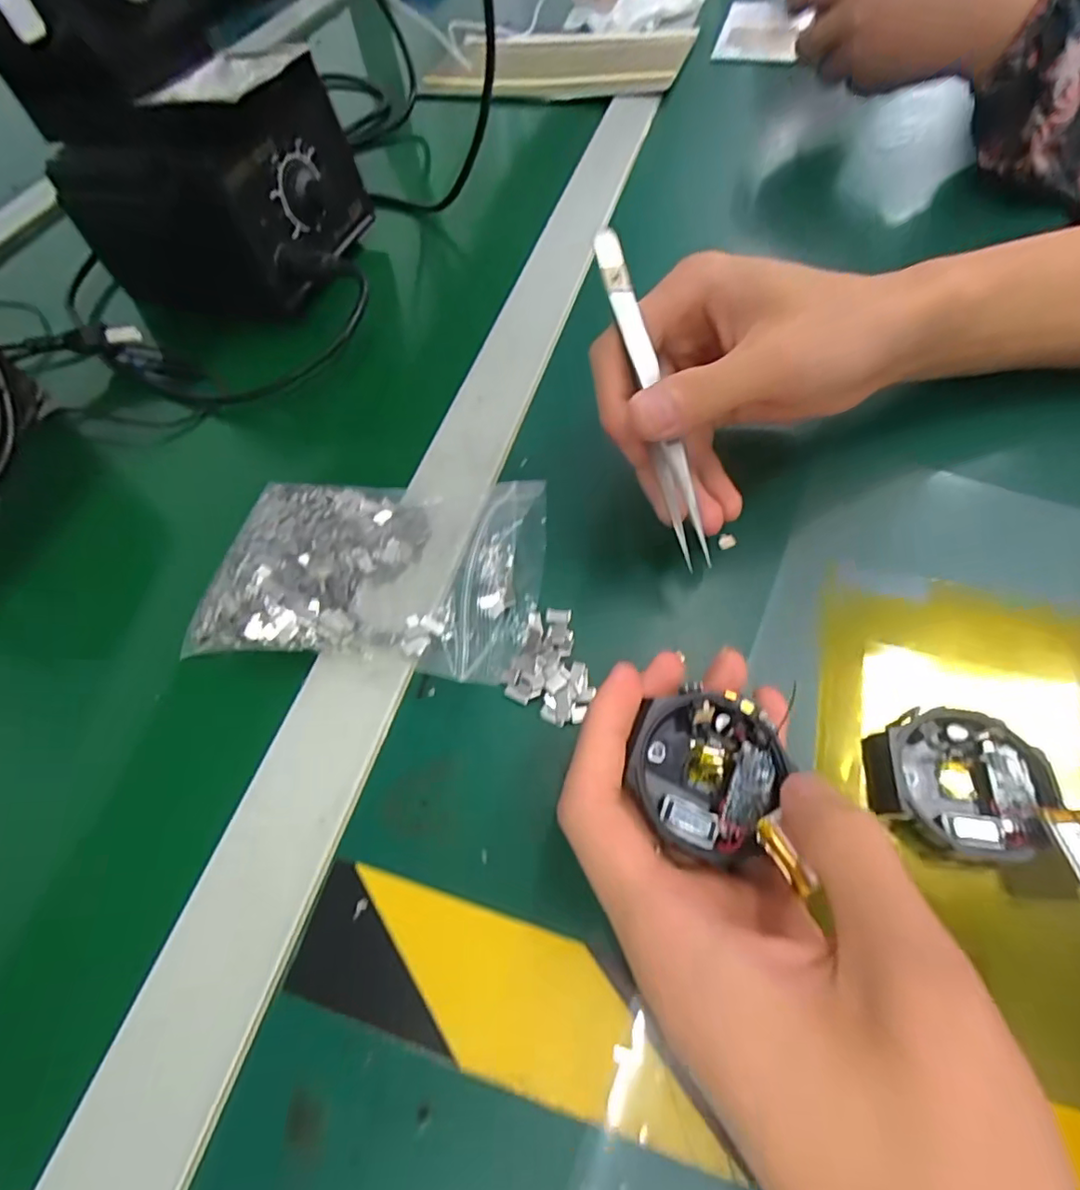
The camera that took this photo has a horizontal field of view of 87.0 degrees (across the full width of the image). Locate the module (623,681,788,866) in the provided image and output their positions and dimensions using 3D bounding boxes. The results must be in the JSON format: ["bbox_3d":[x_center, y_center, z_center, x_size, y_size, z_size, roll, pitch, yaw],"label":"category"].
[{"bbox_3d":[0.050,0.053,0.172,0.044,0.014,0.045,-1,59,2],"label":"module"}]

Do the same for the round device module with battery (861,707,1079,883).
[{"bbox_3d":[0.145,0.061,0.183,0.066,0.020,0.046,17,62,14],"label":"round device module with battery"}]

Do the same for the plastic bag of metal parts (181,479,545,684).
[{"bbox_3d":[-0.067,-0.016,0.242,0.131,0.020,0.093,6,60,8],"label":"plastic bag of metal parts"}]

